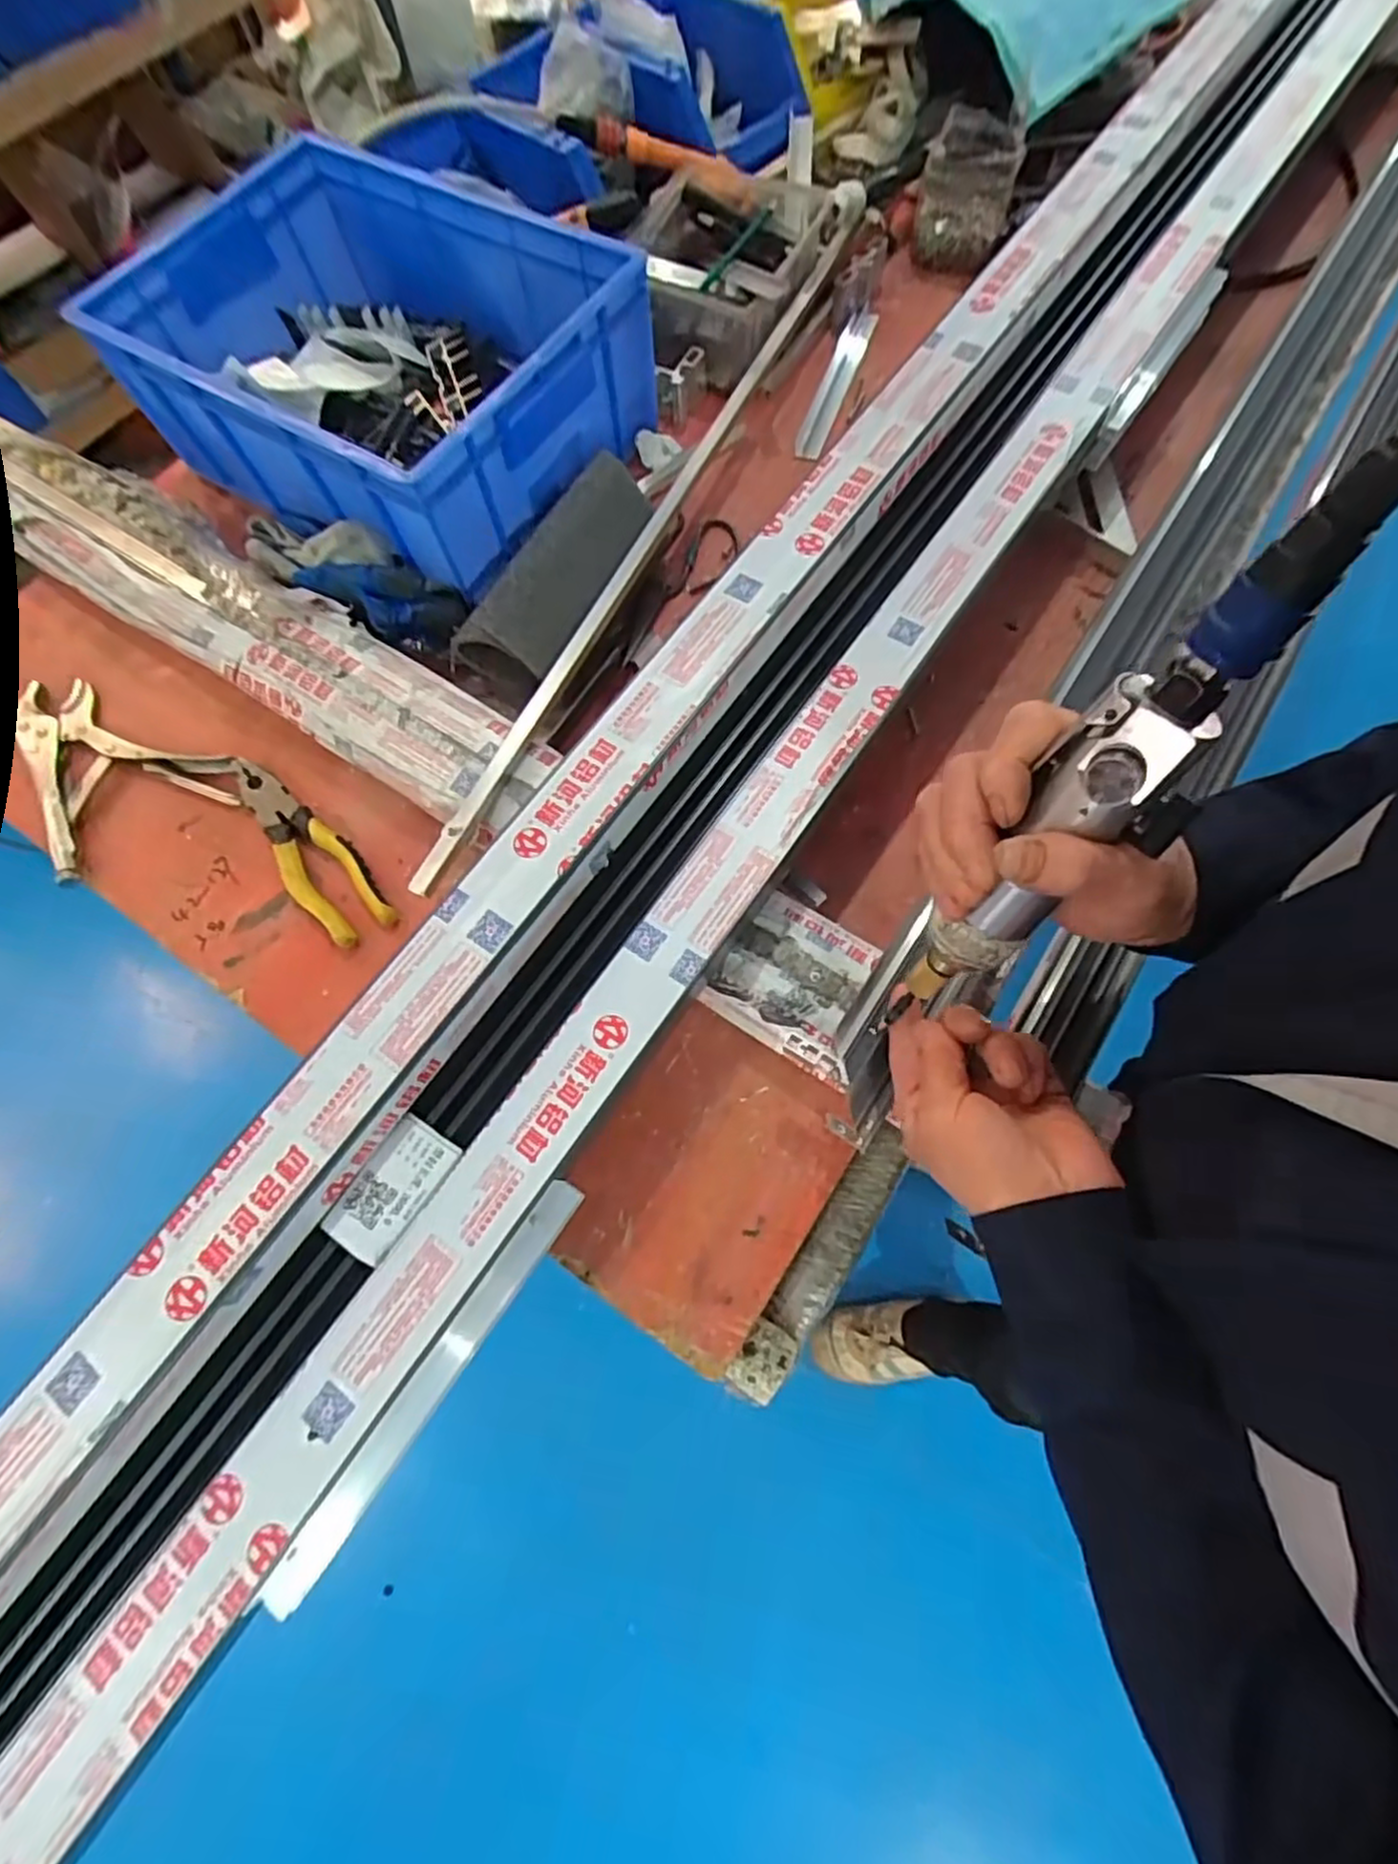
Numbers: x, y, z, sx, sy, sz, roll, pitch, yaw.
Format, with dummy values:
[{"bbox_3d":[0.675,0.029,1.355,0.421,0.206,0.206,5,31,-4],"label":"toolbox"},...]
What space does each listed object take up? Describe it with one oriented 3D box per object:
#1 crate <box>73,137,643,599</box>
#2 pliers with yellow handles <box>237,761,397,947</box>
[{"bbox_3d":[-0.291,-0.512,0.655,0.420,0.116,0.300,32,75,13],"label":"crate"},{"bbox_3d":[-0.309,-0.066,0.574,0.054,0.019,0.188,-40,73,-11],"label":"pliers with yellow handles"}]

